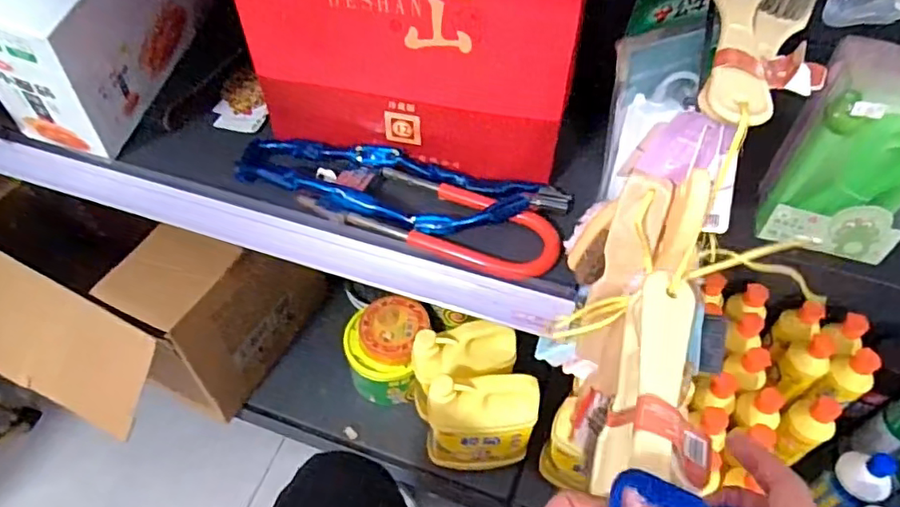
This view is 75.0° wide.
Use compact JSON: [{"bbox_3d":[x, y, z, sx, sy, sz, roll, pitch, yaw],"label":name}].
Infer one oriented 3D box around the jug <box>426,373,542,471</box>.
[{"bbox_3d":[0.042,0.235,0.807,0.145,0.171,0.066,1,52,0],"label":"jug"}]

